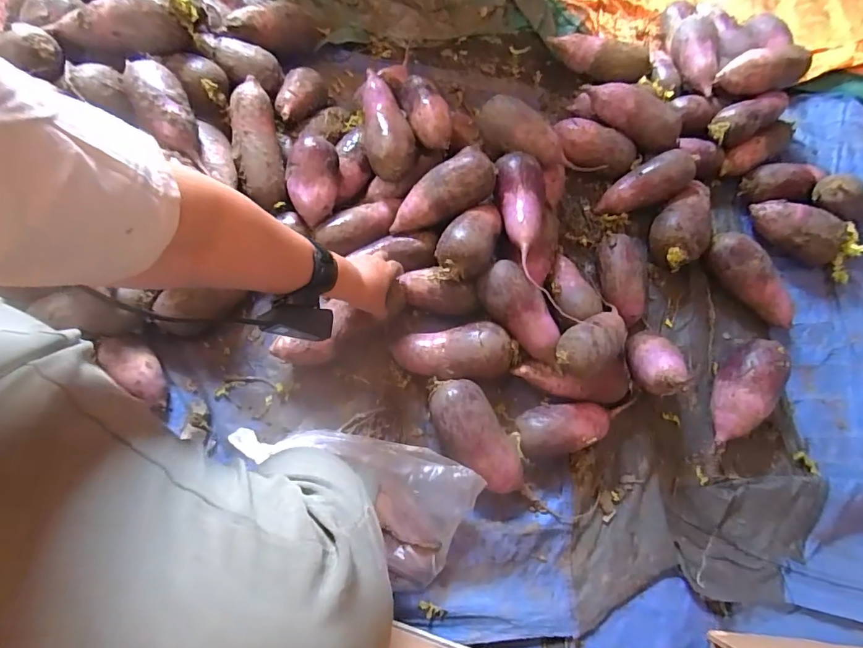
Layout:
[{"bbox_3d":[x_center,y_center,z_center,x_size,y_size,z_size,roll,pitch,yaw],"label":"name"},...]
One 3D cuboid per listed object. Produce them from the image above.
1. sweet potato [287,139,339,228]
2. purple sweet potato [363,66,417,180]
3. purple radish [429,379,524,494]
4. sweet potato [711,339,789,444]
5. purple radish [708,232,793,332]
[{"bbox_3d":[-0.170,-0.207,0.666,0.077,0.055,0.119,2,71,-1],"label":"sweet potato"},{"bbox_3d":[-0.065,-0.294,0.690,0.073,0.060,0.173,-7,72,-4],"label":"purple sweet potato"},{"bbox_3d":[0.056,0.153,0.605,0.079,0.074,0.167,-30,77,-12],"label":"purple radish"},{"bbox_3d":[0.446,0.097,0.651,0.071,0.072,0.165,31,73,8],"label":"sweet potato"},{"bbox_3d":[0.497,-0.066,0.709,0.064,0.060,0.166,-29,75,-11],"label":"purple radish"}]

